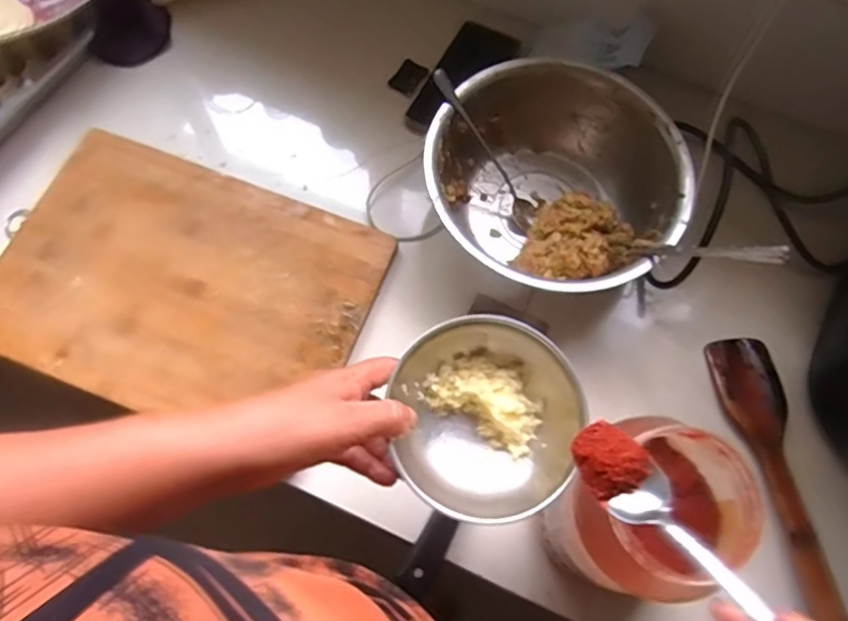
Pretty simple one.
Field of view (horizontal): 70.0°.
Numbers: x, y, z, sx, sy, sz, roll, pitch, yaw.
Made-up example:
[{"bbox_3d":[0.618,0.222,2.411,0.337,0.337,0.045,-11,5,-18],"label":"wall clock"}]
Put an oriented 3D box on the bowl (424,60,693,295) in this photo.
[{"bbox_3d":[0.126,-0.122,0.610,0.236,0.098,0.230,0,71,-1],"label":"bowl"}]

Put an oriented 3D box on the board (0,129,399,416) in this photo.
[{"bbox_3d":[-0.236,-0.024,0.593,0.348,0.013,0.247,22,72,6],"label":"board"}]

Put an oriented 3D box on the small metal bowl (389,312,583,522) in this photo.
[{"bbox_3d":[0.044,0.076,0.422,0.132,0.058,0.130,0,71,-1],"label":"small metal bowl"}]

